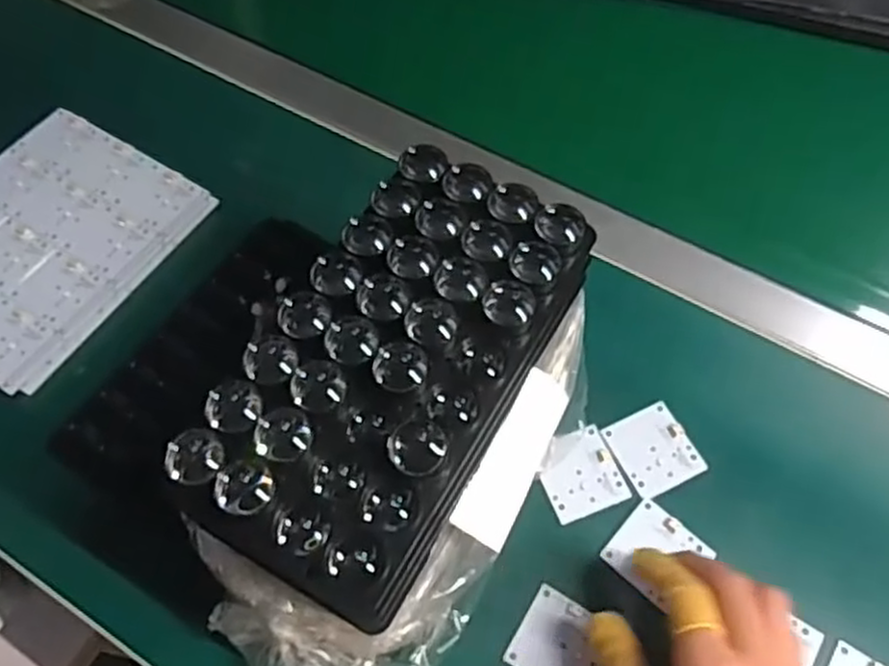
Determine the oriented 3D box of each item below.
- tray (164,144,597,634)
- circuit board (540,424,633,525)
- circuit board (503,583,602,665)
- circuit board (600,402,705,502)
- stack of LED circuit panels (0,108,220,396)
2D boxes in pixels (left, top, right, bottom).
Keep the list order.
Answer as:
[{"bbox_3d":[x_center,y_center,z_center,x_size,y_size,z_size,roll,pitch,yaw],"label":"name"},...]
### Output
[{"bbox_3d":[-0.022,0.017,0.329,0.102,0.057,0.191,26,64,15],"label":"tray"},{"bbox_3d":[0.078,0.080,0.436,0.045,0.004,0.047,-19,63,-9],"label":"circuit board"},{"bbox_3d":[0.061,0.161,0.389,0.047,0.004,0.044,29,66,15],"label":"circuit board"},{"bbox_3d":[0.123,0.069,0.445,0.045,0.005,0.047,-23,64,-12],"label":"circuit board"},{"bbox_3d":[-0.269,-0.064,0.506,0.146,0.011,0.177,30,66,16],"label":"stack of LED circuit panels"}]

